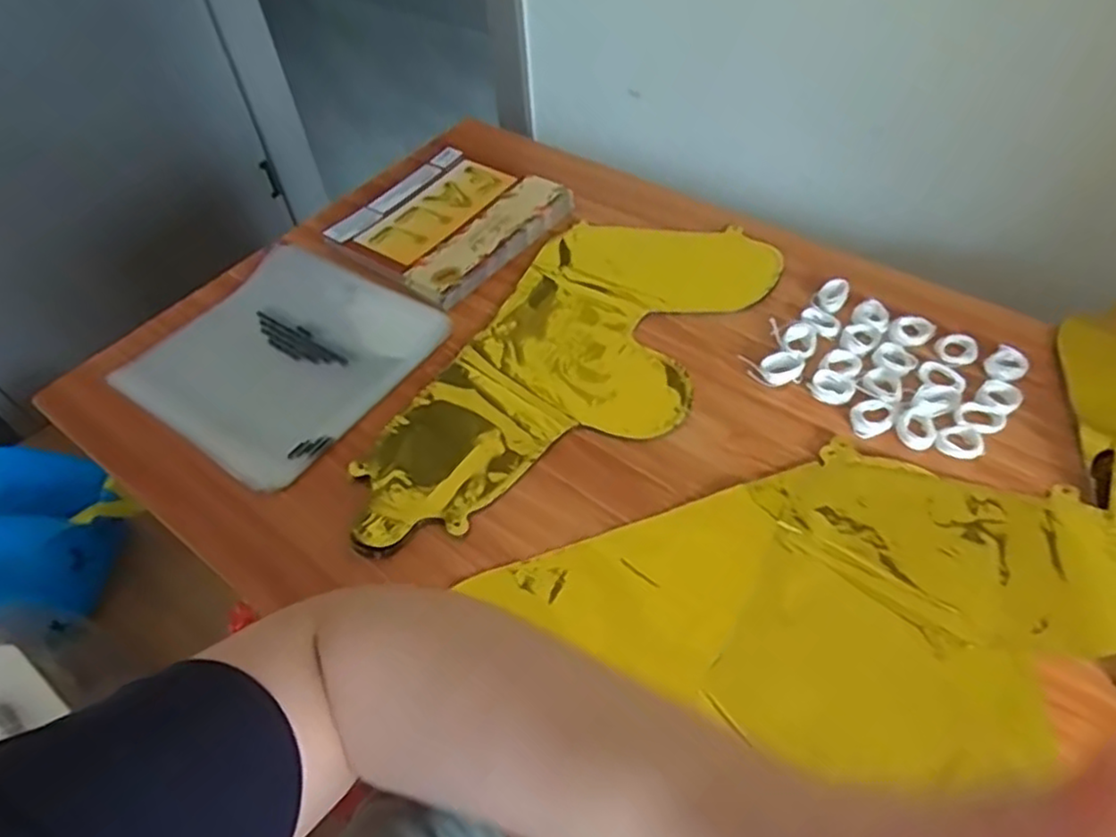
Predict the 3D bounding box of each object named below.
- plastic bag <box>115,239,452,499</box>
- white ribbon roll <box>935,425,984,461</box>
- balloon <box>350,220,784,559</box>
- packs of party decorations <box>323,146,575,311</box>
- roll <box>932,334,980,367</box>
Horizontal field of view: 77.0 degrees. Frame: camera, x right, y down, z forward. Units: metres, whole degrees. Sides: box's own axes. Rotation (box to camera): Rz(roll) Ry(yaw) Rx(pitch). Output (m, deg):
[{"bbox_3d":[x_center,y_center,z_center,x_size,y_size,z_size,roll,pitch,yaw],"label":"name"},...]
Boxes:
[{"bbox_3d":[-0.235,-0.064,0.599,0.207,0.026,0.219,28,58,24],"label":"plastic bag"},{"bbox_3d":[0.292,0.017,0.509,0.031,0.006,0.027,12,53,13],"label":"white ribbon roll"},{"bbox_3d":[0.011,-0.040,0.567,0.197,0.022,0.395,22,55,20],"label":"balloon"},{"bbox_3d":[-0.108,-0.201,0.700,0.169,0.020,0.195,33,60,26],"label":"packs of party decorations"},{"bbox_3d":[0.319,-0.055,0.562,0.031,0.011,0.030,-2,51,2],"label":"roll"}]

